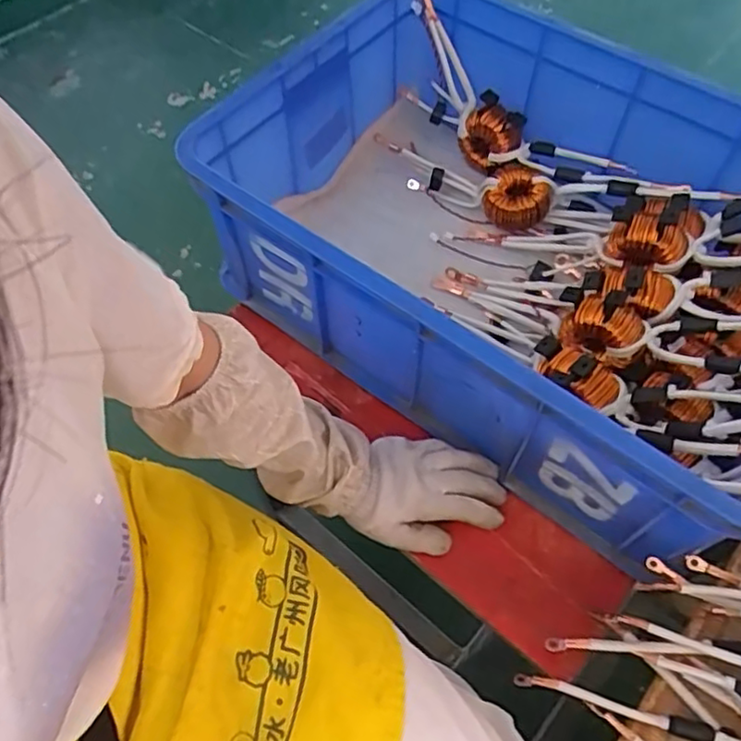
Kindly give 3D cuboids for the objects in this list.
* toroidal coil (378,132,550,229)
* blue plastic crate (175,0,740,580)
[{"bbox_3d":[0.113,-0.255,0.819,0.249,0.050,0.076,34,65,18],"label":"toroidal coil"},{"bbox_3d":[0.155,-0.138,0.676,0.596,0.207,0.414,33,64,18],"label":"blue plastic crate"}]

